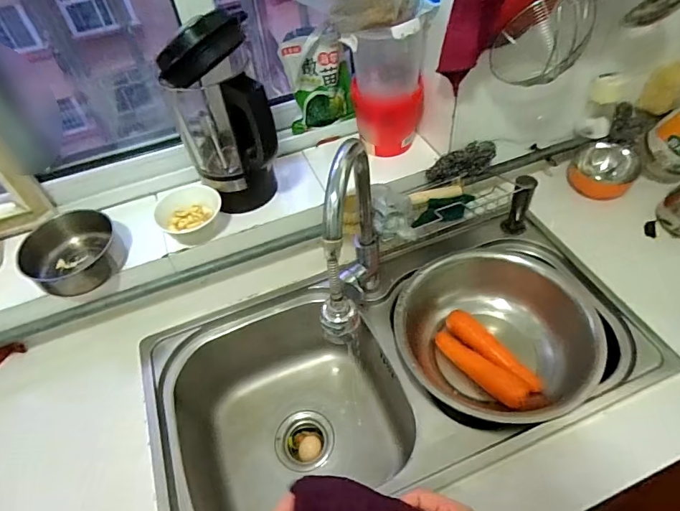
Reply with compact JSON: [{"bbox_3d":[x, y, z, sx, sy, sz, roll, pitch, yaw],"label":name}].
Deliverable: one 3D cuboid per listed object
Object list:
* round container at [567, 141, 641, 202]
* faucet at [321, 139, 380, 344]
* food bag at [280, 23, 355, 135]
[{"bbox_3d":[0.519,-0.169,0.873,0.113,0.080,0.113,-3,50,3],"label":"round container"},{"bbox_3d":[0.014,0.007,0.620,0.058,0.325,0.210,7,51,11],"label":"faucet"},{"bbox_3d":[-0.042,-0.337,0.854,0.122,0.184,0.049,-10,50,-3],"label":"food bag"}]

